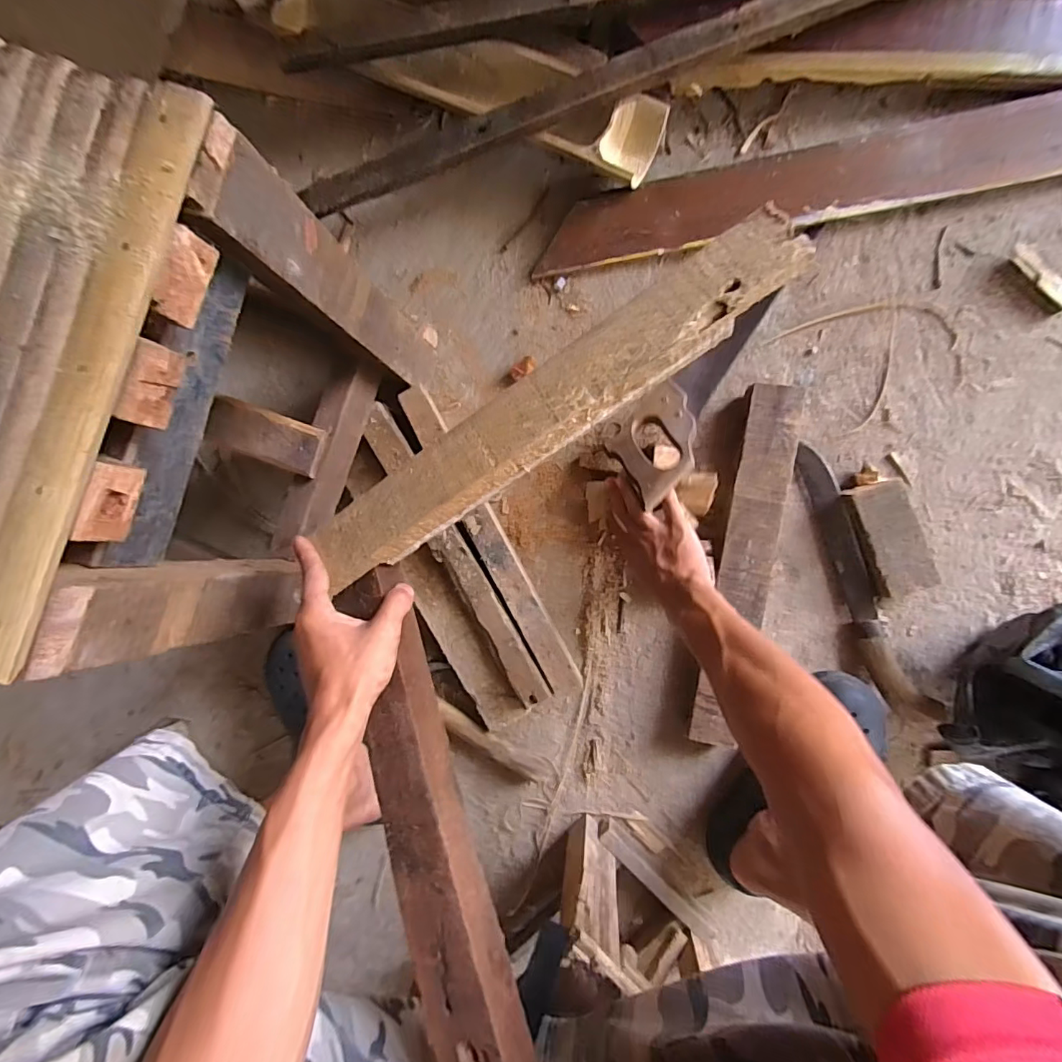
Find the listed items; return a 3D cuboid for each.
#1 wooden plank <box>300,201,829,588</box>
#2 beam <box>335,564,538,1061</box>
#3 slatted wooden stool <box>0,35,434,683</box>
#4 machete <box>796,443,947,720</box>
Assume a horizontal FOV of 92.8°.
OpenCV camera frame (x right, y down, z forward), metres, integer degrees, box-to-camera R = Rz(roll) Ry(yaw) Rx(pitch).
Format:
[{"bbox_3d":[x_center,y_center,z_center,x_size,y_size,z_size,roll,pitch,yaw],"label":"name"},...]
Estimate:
[{"bbox_3d":[0.010,-0.093,0.401,0.430,0.026,0.065,-34,87,9],"label":"wooden plank"},{"bbox_3d":[-0.083,0.206,0.381,0.064,0.029,0.367,-21,70,6],"label":"beam"},{"bbox_3d":[-0.388,-0.142,0.474,0.369,0.328,0.368,21,91,8],"label":"slatted wooden stool"},{"bbox_3d":[0.389,0.050,0.603,0.052,0.036,0.319,-20,88,6],"label":"machete"}]

